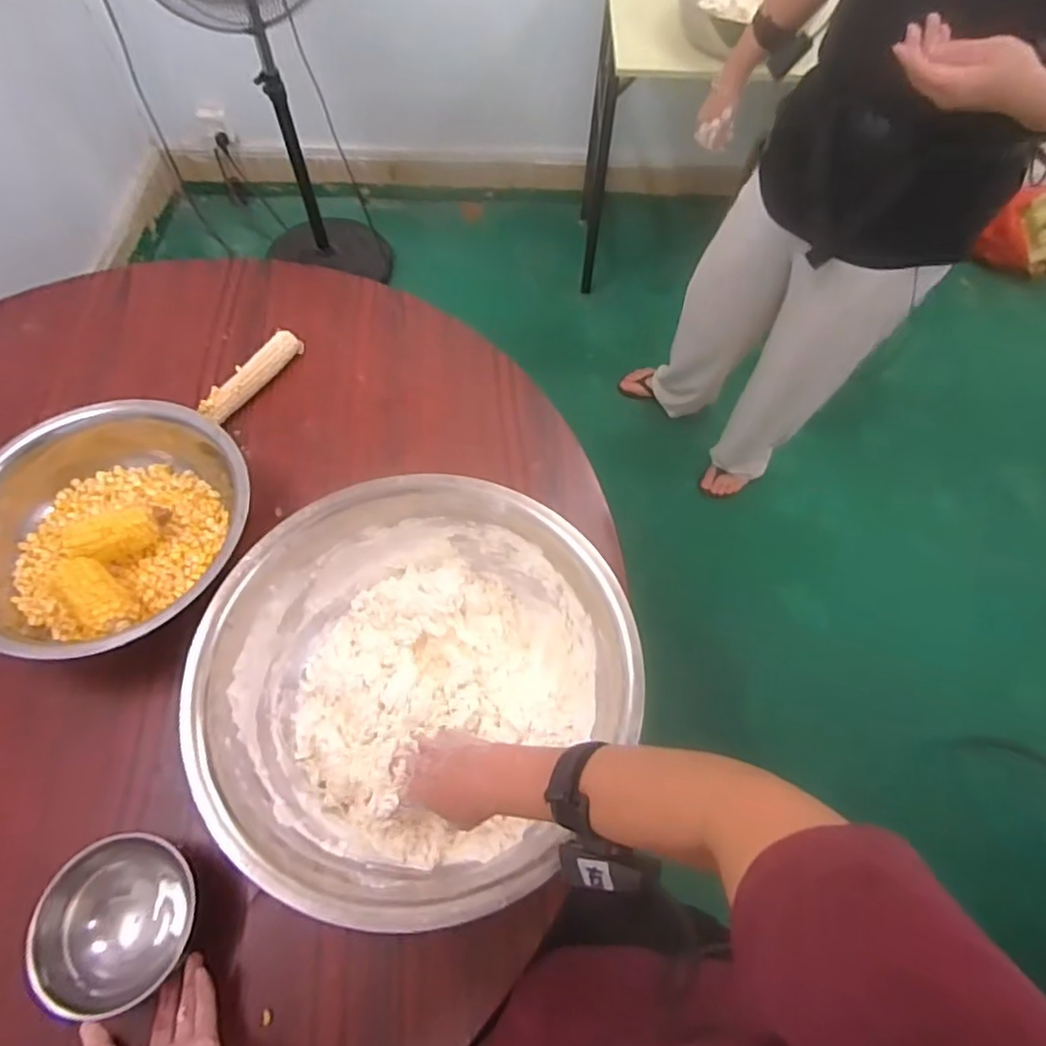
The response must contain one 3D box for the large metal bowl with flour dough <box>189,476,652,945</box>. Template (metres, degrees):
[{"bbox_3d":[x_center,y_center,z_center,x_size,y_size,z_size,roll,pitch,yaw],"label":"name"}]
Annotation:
[{"bbox_3d":[-0.105,0.159,0.665,0.405,0.116,0.398,1,62,-1],"label":"large metal bowl with flour dough"}]

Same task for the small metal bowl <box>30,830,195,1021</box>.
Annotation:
[{"bbox_3d":[-0.363,0.357,0.578,0.132,0.046,0.133,1,62,-1],"label":"small metal bowl"}]

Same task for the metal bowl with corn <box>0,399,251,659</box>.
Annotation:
[{"bbox_3d":[-0.482,0.014,0.757,0.319,0.095,0.305,1,62,-1],"label":"metal bowl with corn"}]

